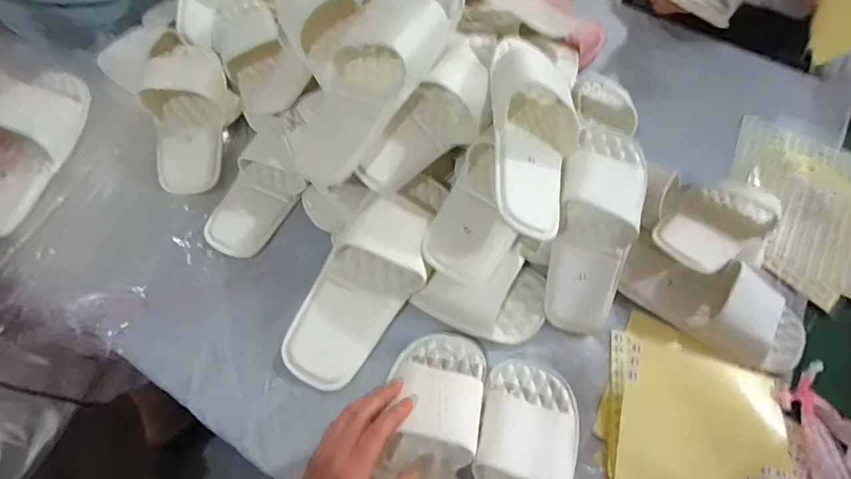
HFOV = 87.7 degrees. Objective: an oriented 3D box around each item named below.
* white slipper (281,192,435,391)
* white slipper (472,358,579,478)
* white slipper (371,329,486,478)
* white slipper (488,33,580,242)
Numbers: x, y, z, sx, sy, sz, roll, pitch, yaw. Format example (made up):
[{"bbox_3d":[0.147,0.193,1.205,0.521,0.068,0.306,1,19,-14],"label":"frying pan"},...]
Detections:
[{"bbox_3d":[-0.070,0.057,0.503,0.106,0.055,0.220,27,82,12],"label":"white slipper"},{"bbox_3d":[0.089,0.228,0.416,0.096,0.040,0.233,17,60,6],"label":"white slipper"},{"bbox_3d":[-0.004,0.201,0.427,0.092,0.049,0.239,16,65,6],"label":"white slipper"},{"bbox_3d":[0.126,-0.121,0.487,0.117,0.062,0.244,13,66,-24],"label":"white slipper"}]

